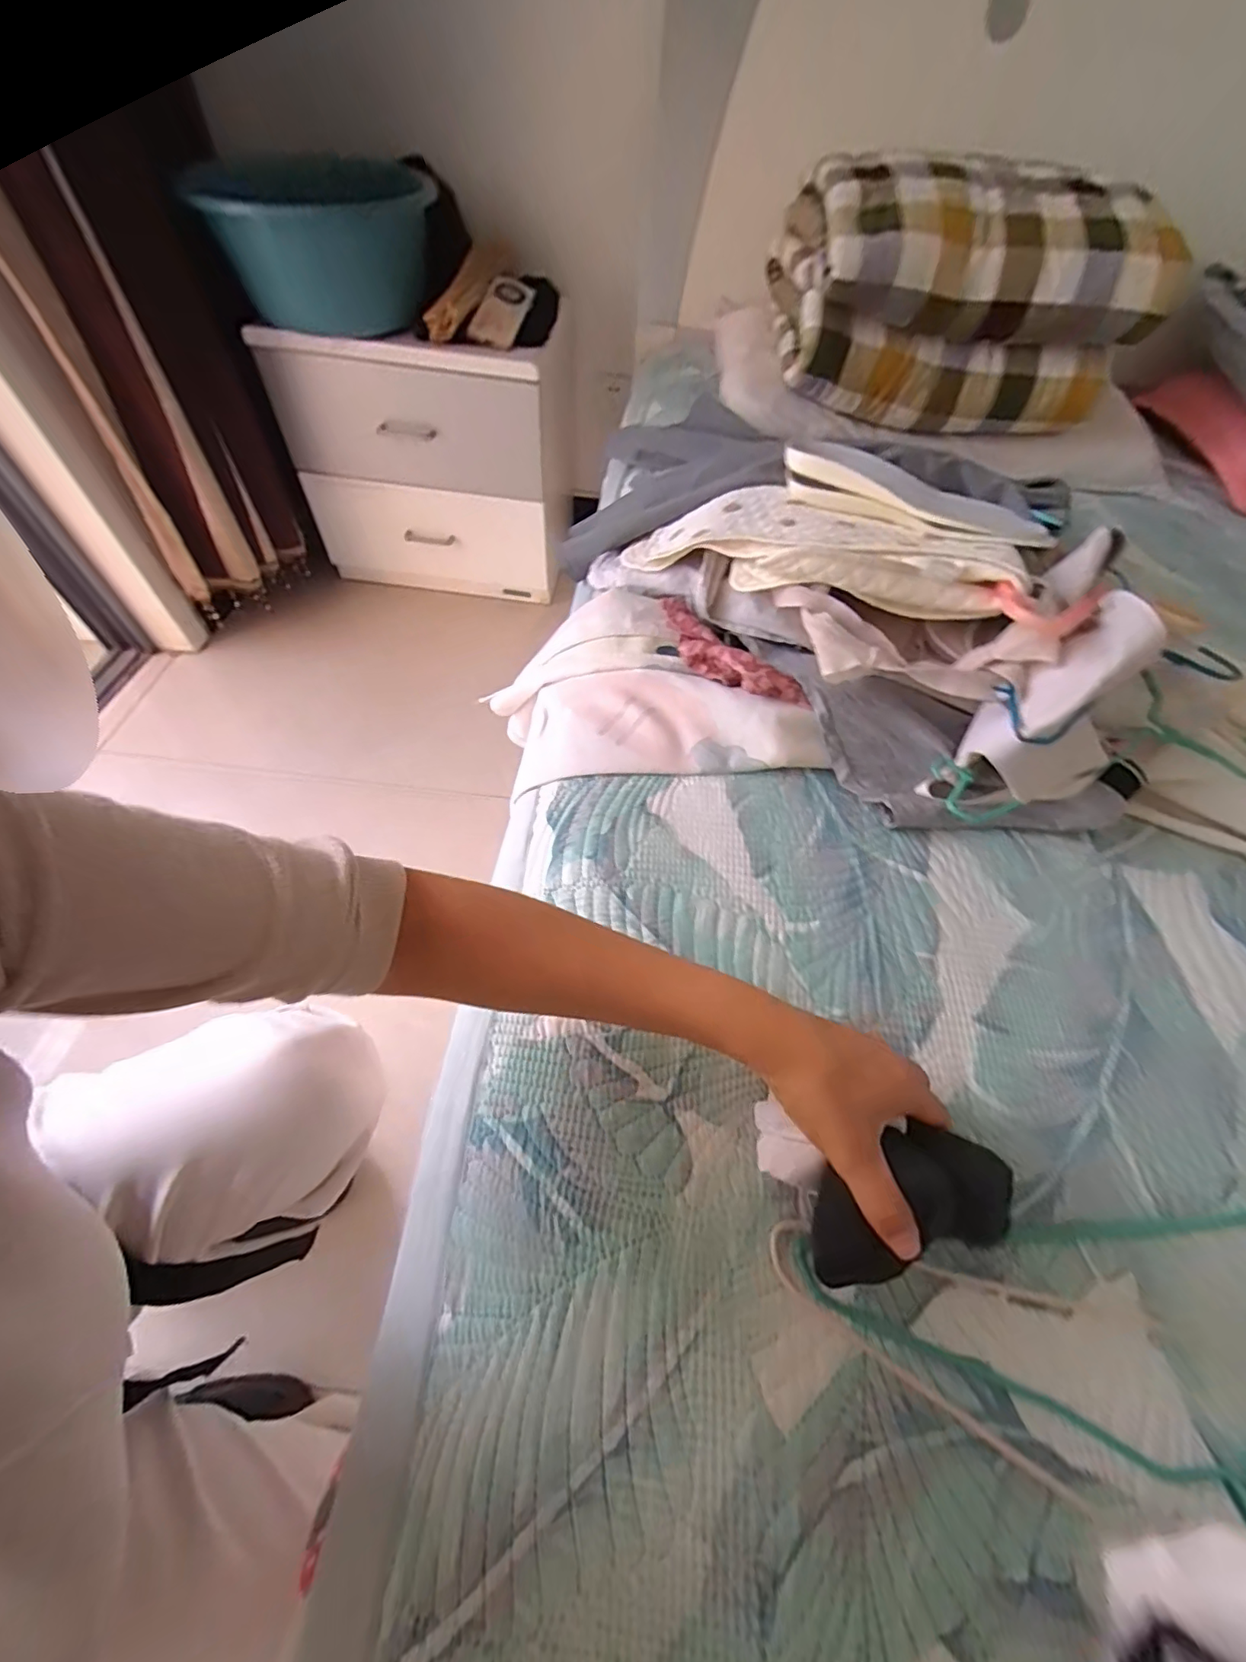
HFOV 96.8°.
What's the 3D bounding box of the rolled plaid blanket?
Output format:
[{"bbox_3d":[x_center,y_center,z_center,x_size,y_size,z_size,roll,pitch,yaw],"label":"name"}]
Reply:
[{"bbox_3d":[0.462,-0.791,0.804,0.440,0.230,0.346,1,57,-4],"label":"rolled plaid blanket"}]

